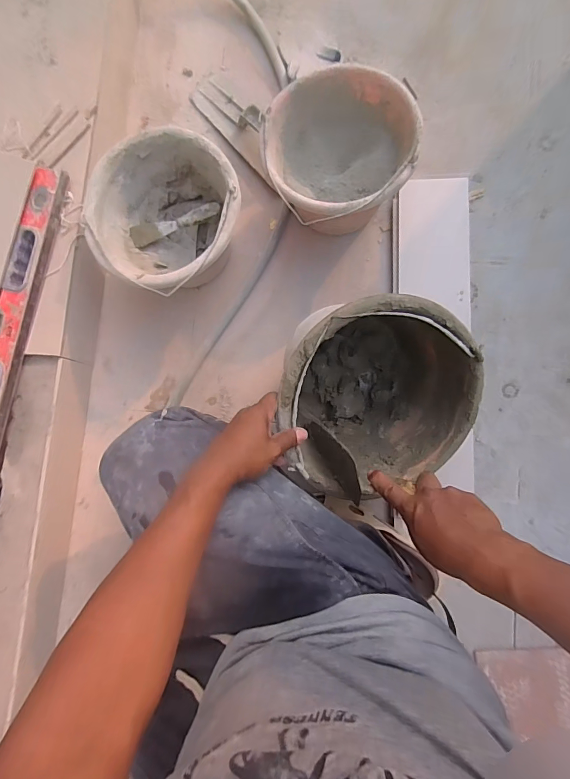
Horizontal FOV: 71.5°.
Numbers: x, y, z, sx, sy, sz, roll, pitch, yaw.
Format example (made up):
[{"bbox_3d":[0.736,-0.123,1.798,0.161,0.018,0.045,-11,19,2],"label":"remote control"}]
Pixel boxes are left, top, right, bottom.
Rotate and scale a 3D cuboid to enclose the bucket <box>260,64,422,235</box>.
[{"bbox_3d":[0.084,-0.373,0.662,0.226,0.155,0.230,0,84,2],"label":"bucket"}]

